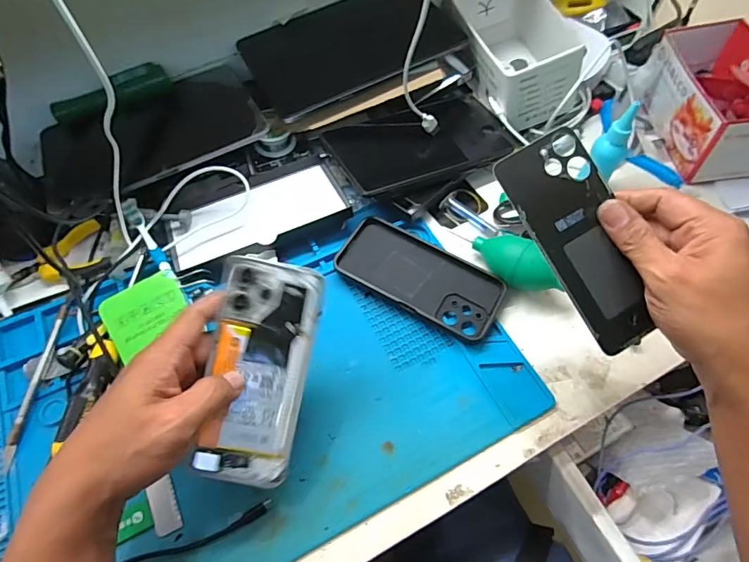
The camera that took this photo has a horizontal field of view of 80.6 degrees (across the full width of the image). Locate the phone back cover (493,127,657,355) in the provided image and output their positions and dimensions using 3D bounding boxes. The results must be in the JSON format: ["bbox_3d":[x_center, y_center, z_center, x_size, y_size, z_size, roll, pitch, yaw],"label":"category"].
[{"bbox_3d":[0.158,-0.032,0.325,0.072,0.007,0.161,-30,86,-9],"label":"phone back cover"}]

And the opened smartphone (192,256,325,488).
[{"bbox_3d":[-0.087,0.069,0.340,0.073,0.005,0.168,9,87,-8],"label":"opened smartphone"}]

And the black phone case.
[{"bbox_3d":[0.048,-0.005,0.467,0.172,0.016,0.081,28,64,14],"label":"black phone case"}]

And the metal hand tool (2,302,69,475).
[{"bbox_3d":[-0.315,0.094,0.413,0.009,0.015,0.152,3,63,2],"label":"metal hand tool"}]

